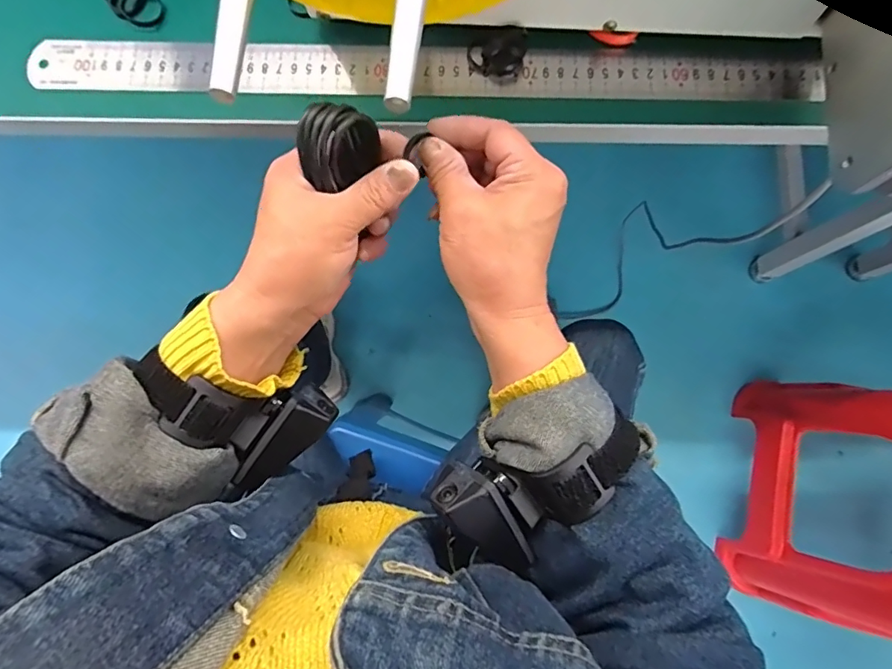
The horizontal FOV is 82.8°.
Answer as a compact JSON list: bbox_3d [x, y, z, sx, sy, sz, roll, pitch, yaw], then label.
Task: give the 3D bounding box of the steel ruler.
[{"bbox_3d":[-0.016,-0.179,0.344,0.524,0.008,0.036,2,81,1],"label":"steel ruler"}]

